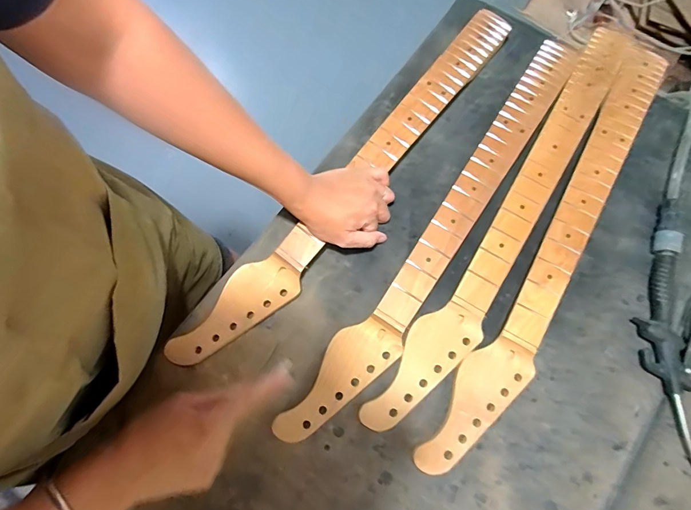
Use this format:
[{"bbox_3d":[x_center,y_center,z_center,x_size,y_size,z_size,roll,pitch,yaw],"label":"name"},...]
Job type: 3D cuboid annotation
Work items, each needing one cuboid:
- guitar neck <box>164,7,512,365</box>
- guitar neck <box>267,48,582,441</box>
[{"bbox_3d":[0.013,-0.105,0.516,0.069,0.017,0.631,38,80,10],"label":"guitar neck"},{"bbox_3d":[0.131,-0.036,0.509,0.067,0.035,0.638,35,77,9],"label":"guitar neck"}]

